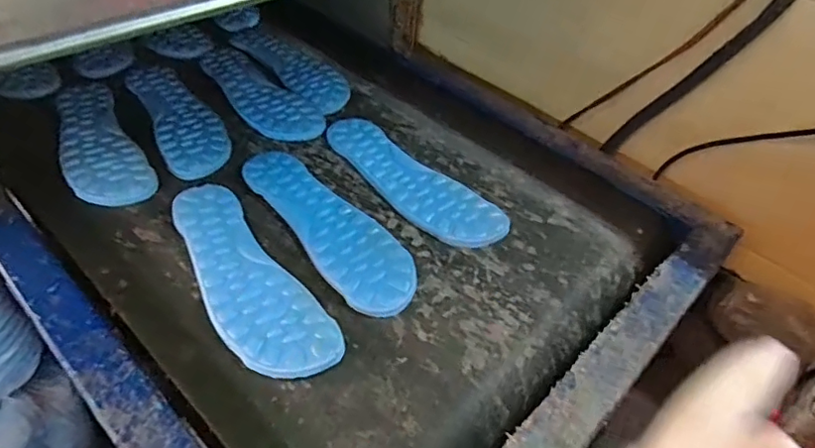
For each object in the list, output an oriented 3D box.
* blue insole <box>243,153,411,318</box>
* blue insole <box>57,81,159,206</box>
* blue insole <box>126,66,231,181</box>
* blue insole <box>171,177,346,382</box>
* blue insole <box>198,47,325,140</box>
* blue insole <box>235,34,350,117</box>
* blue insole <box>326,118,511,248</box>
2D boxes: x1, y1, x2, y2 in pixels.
[{"bbox_3d":[-0.084,-0.005,0.573,0.077,0.009,0.258,-26,53,-28],"label":"blue insole"},{"bbox_3d":[-0.356,-0.097,0.631,0.079,0.008,0.231,-24,52,-26],"label":"blue insole"},{"bbox_3d":[-0.279,-0.135,0.681,0.077,0.004,0.238,-22,51,-25],"label":"blue insole"},{"bbox_3d":[-0.155,0.045,0.514,0.081,0.007,0.251,-27,53,-29],"label":"blue insole"},{"bbox_3d":[-0.204,-0.174,0.735,0.083,0.007,0.240,-32,56,-32],"label":"blue insole"},{"bbox_3d":[-0.163,-0.226,0.788,0.078,0.004,0.241,-33,57,-32],"label":"blue insole"},{"bbox_3d":[-0.002,-0.053,0.633,0.079,0.008,0.255,-32,56,-32],"label":"blue insole"}]

